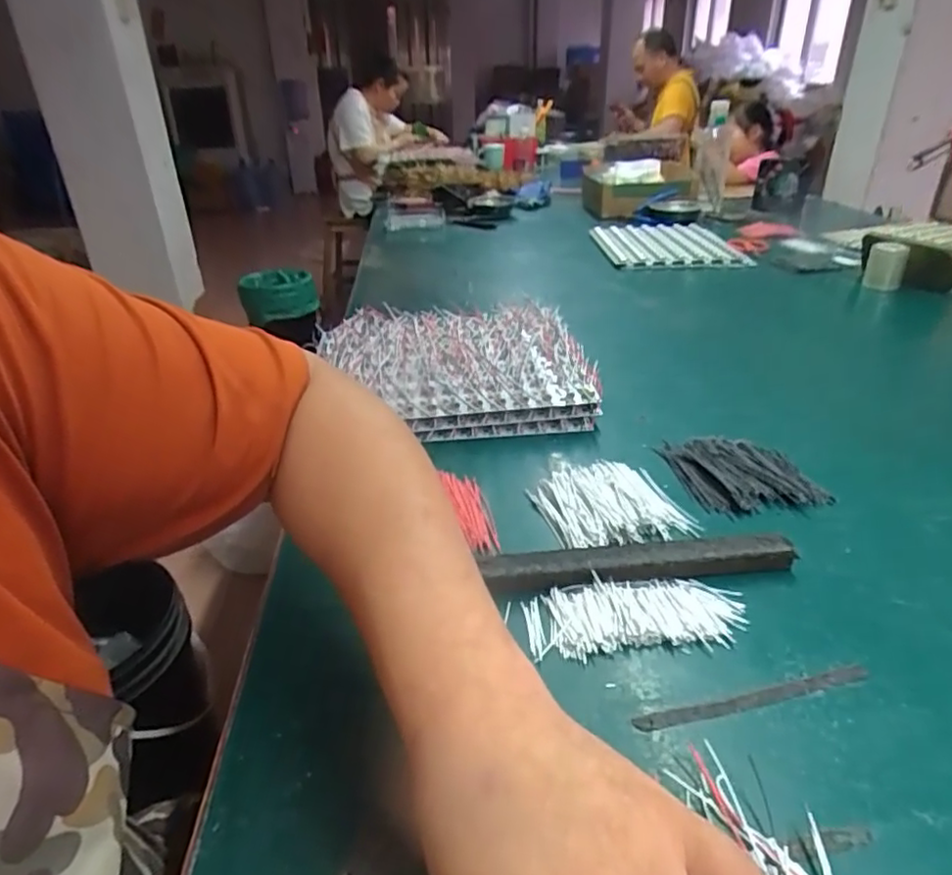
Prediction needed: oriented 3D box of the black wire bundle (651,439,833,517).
[{"bbox_3d":[0.225,0.029,0.527,0.099,0.016,0.102,-6,29,-8],"label":"black wire bundle"}]

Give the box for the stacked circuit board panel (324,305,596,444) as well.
[{"bbox_3d":[-0.024,-0.084,0.703,0.268,0.050,0.280,-6,29,-7],"label":"stacked circuit board panel"}]

